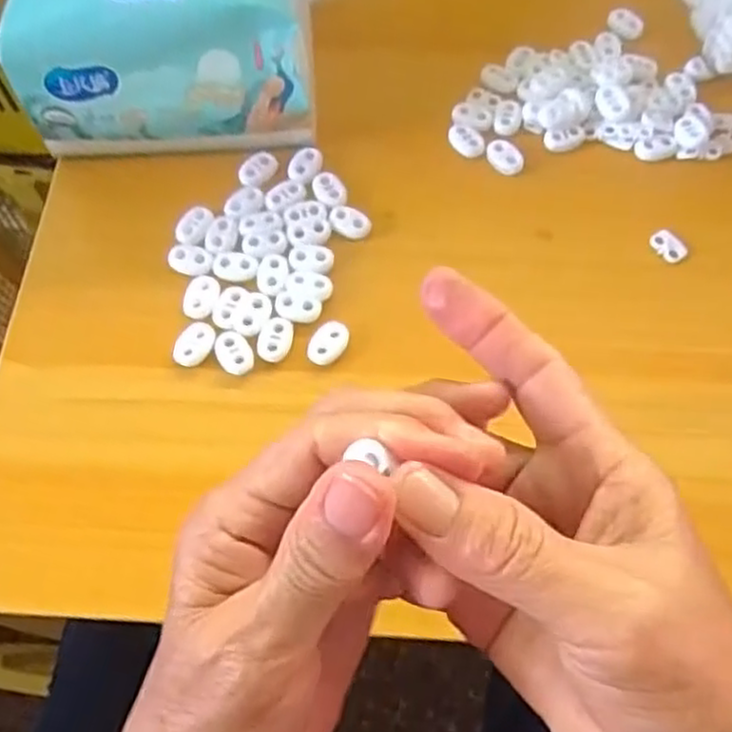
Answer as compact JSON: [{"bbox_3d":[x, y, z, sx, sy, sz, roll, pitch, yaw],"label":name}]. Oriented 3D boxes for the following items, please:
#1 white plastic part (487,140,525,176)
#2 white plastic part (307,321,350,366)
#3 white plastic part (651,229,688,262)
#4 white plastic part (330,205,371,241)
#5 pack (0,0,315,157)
[{"bbox_3d":[0.075,-0.112,0.390,0.016,0.005,0.022,-27,68,-12],"label":"white plastic part"},{"bbox_3d":[-0.018,-0.011,0.343,0.015,0.004,0.023,30,69,13],"label":"white plastic part"},{"bbox_3d":[0.154,-0.061,0.367,0.012,0.004,0.019,-36,70,-15],"label":"white plastic part"},{"bbox_3d":[-0.008,-0.073,0.370,0.021,0.004,0.015,27,68,11],"label":"white plastic part"},{"bbox_3d":[-0.100,-0.162,0.364,0.140,0.089,0.073,-4,66,-2],"label":"pack"}]

